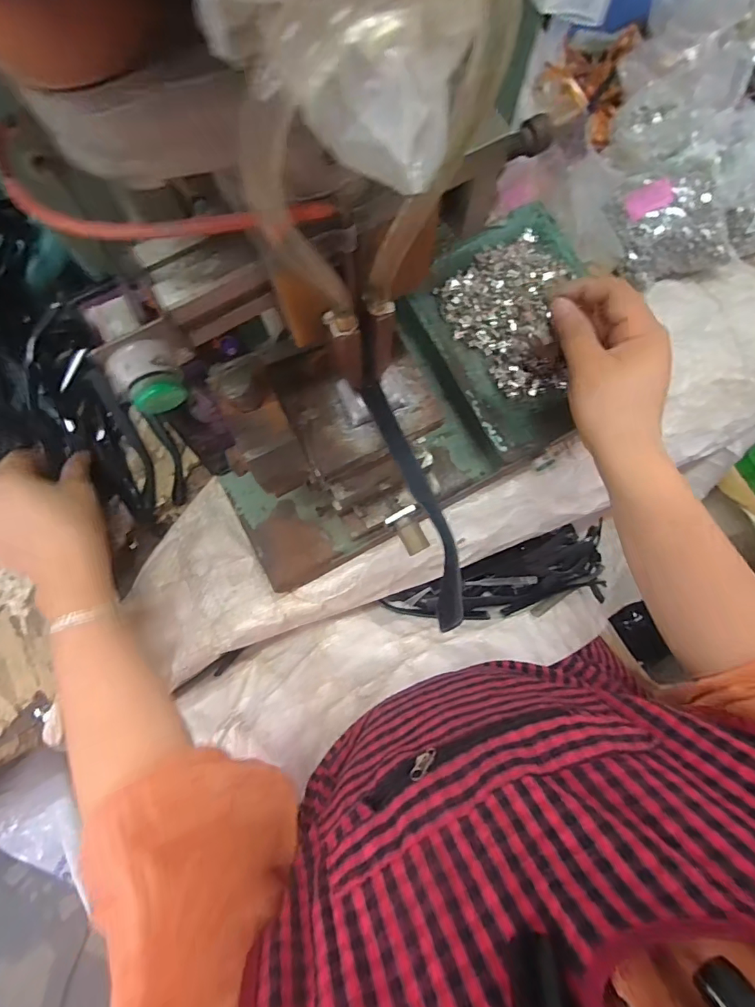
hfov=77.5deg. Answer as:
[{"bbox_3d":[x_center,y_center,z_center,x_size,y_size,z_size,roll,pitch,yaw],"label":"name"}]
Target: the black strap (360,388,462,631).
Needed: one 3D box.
[{"bbox_3d":[0.019,-0.005,0.236,0.019,0.011,0.135,-17,65,-4],"label":"black strap"}]

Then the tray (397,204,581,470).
[{"bbox_3d":[0.130,-0.155,0.430,0.174,0.030,0.195,-29,80,-6],"label":"tray"}]

